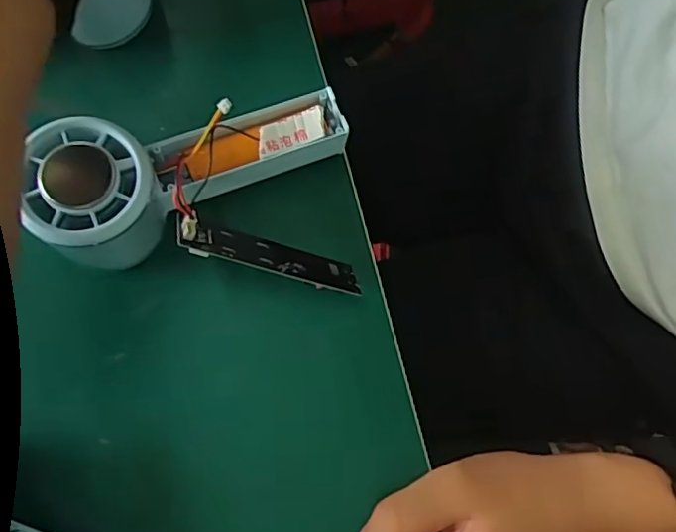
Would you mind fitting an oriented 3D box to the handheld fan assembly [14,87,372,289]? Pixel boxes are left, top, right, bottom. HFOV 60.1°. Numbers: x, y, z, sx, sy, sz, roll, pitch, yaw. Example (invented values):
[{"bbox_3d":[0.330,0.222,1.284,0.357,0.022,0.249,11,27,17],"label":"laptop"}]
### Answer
[{"bbox_3d":[-0.063,-0.036,0.278,0.142,0.067,0.092,0,79,0],"label":"handheld fan assembly"}]

